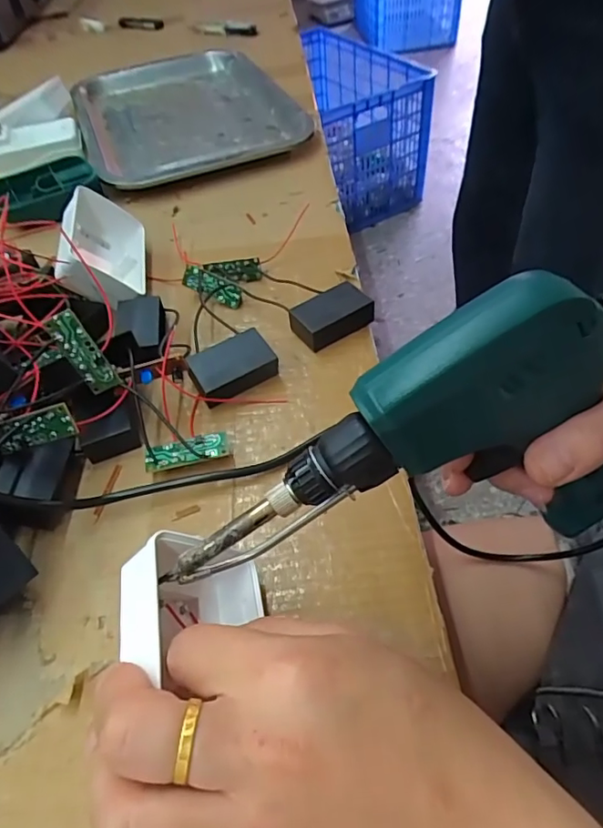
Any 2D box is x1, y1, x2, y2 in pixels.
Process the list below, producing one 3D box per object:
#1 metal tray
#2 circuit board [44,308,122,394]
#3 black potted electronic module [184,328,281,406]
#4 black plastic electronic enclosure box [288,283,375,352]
[{"bbox_3d":[-0.125,-0.325,0.560,0.212,0.018,0.296,-21,52,-12],"label":"metal tray"},{"bbox_3d":[-0.111,-0.031,0.270,0.016,0.044,0.006,-28,29,2],"label":"circuit board"},{"bbox_3d":[-0.041,-0.027,0.316,0.049,0.022,0.029,-25,53,-15],"label":"black potted electronic module"},{"bbox_3d":[0.019,-0.064,0.343,0.048,0.018,0.030,-27,53,-16],"label":"black plastic electronic enclosure box"}]

